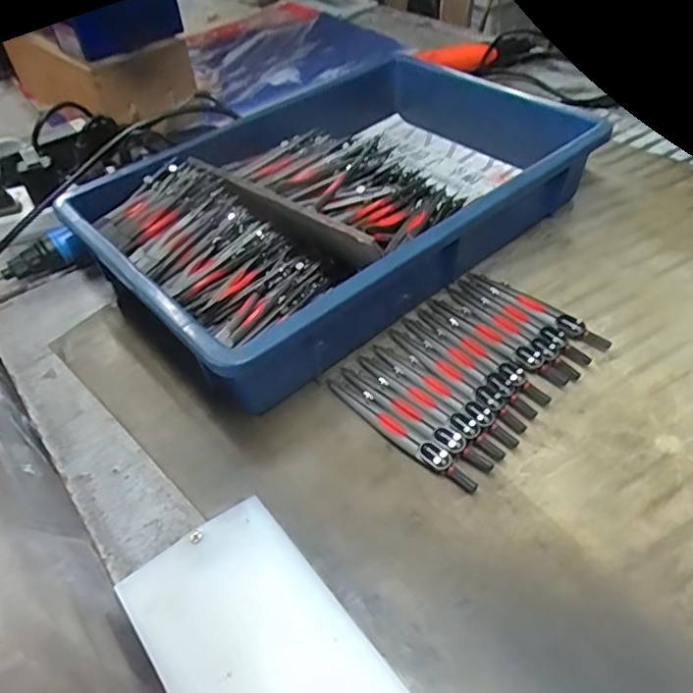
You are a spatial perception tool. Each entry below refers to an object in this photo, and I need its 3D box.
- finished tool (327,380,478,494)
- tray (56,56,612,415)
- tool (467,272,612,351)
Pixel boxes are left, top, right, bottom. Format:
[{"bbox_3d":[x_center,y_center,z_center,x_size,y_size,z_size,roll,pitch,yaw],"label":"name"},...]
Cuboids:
[{"bbox_3d":[0.033,0.055,0.385,0.016,0.013,0.126,-35,53,-26],"label":"finished tool"},{"bbox_3d":[-0.009,-0.149,0.536,0.429,0.075,0.304,-33,52,-25],"label":"tray"},{"bbox_3d":[0.150,-0.033,0.461,0.016,0.010,0.131,-32,52,-24],"label":"tool"}]

